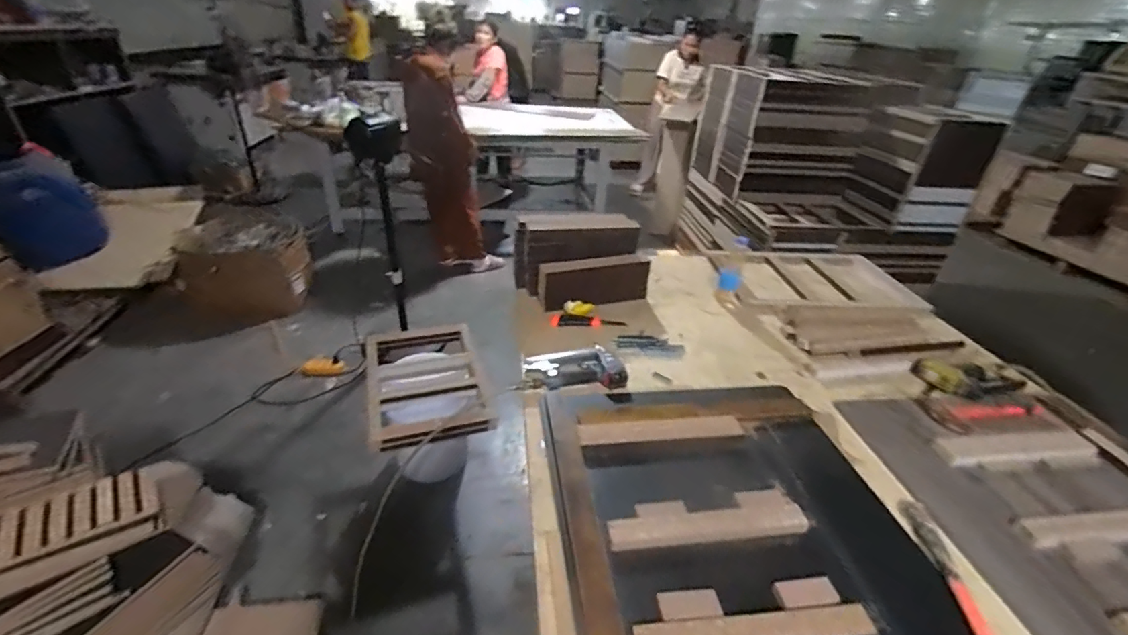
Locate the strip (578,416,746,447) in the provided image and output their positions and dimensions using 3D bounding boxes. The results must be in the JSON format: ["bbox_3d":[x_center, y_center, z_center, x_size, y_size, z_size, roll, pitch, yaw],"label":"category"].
[{"bbox_3d":[0.184,0.213,0.920,0.310,0.011,0.053,-2,34,-8],"label":"strip"}]

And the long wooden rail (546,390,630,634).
[{"bbox_3d":[0.045,0.356,0.670,0.047,0.036,0.768,-2,31,-8],"label":"long wooden rail"}]

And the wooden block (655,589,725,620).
[{"bbox_3d":[0.165,0.378,0.646,0.083,0.009,0.036,-1,33,-7],"label":"wooden block"}]

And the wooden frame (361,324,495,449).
[{"bbox_3d":[-0.488,0.207,1.709,0.388,0.075,0.622,-3,29,-19],"label":"wooden frame"}]

